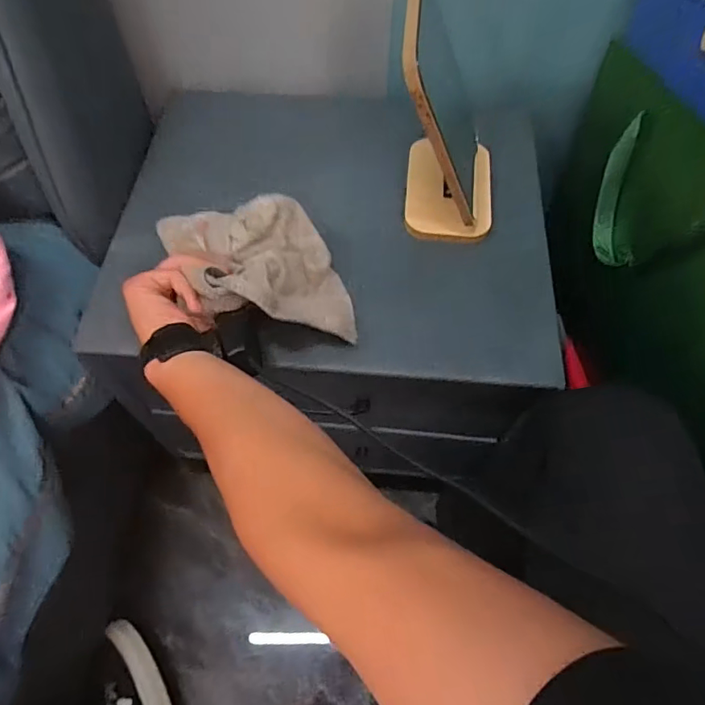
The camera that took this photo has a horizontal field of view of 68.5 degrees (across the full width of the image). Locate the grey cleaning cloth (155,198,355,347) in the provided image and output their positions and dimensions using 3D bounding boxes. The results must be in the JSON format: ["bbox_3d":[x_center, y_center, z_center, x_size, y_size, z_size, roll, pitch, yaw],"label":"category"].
[{"bbox_3d":[-0.086,-0.087,0.493,0.134,0.088,0.197,-33,67,-17],"label":"grey cleaning cloth"}]

